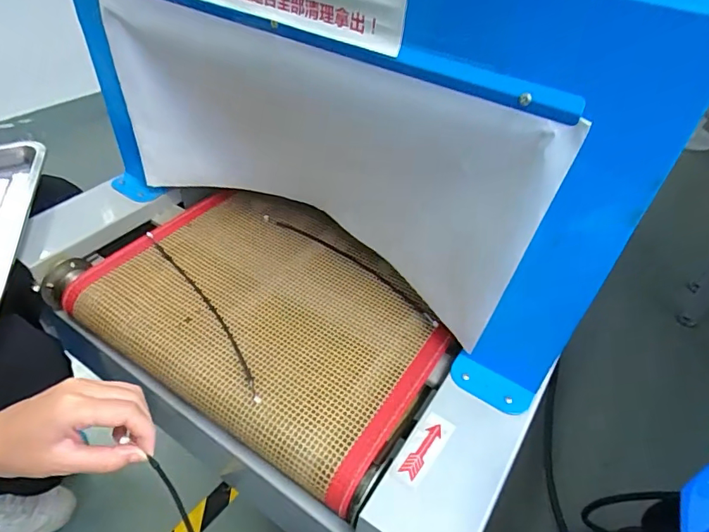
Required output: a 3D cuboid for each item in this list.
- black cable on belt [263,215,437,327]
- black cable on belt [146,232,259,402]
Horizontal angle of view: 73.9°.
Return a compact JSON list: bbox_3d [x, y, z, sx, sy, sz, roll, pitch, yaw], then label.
[{"bbox_3d":[-0.009,-0.005,0.585,0.273,0.007,0.022,32,55,25],"label":"black cable on belt"},{"bbox_3d":[-0.168,0.045,0.523,0.019,0.014,0.275,-29,54,-24],"label":"black cable on belt"}]

